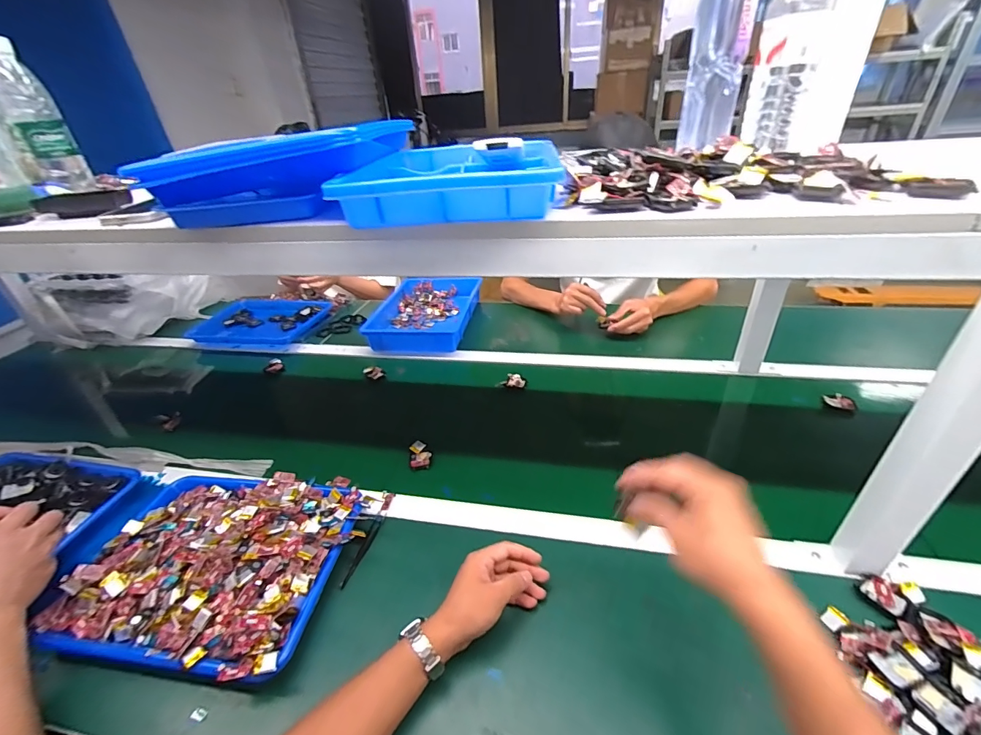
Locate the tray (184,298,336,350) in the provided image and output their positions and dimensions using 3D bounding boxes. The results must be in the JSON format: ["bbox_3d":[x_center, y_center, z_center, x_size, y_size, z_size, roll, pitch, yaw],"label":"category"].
[{"bbox_3d":[-0.630,-0.125,1.148,0.329,0.036,0.224,2,34,11],"label":"tray"}]

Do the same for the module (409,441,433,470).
[{"bbox_3d":[-0.121,0.152,0.725,0.036,0.018,0.055,-8,33,-5],"label":"module"}]

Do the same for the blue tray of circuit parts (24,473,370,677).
[{"bbox_3d":[-0.363,0.249,0.557,0.320,0.068,0.255,1,34,10],"label":"blue tray of circuit parts"}]

